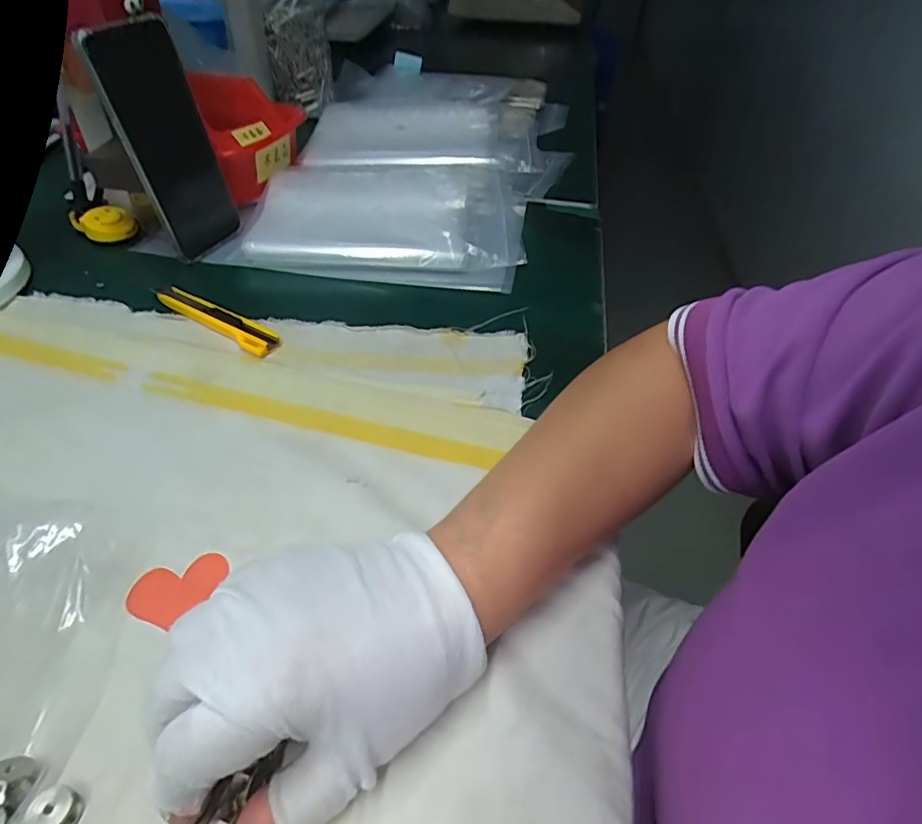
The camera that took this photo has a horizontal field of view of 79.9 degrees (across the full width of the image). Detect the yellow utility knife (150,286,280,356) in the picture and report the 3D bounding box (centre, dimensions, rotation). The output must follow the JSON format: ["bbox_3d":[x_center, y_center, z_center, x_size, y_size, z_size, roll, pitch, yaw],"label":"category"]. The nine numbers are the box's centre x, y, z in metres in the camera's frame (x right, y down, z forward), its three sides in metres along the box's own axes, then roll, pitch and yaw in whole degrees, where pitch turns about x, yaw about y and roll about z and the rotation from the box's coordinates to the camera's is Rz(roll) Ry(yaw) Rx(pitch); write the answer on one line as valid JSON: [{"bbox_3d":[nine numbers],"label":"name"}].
[{"bbox_3d":[-0.184,-0.070,0.408,0.117,0.008,0.022,25,47,20],"label":"yellow utility knife"}]

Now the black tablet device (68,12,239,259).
[{"bbox_3d":[-0.254,-0.227,0.481,0.083,0.184,0.010,0,41,9],"label":"black tablet device"}]

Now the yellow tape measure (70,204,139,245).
[{"bbox_3d":[-0.320,-0.172,0.497,0.055,0.014,0.040,31,61,-2],"label":"yellow tape measure"}]

